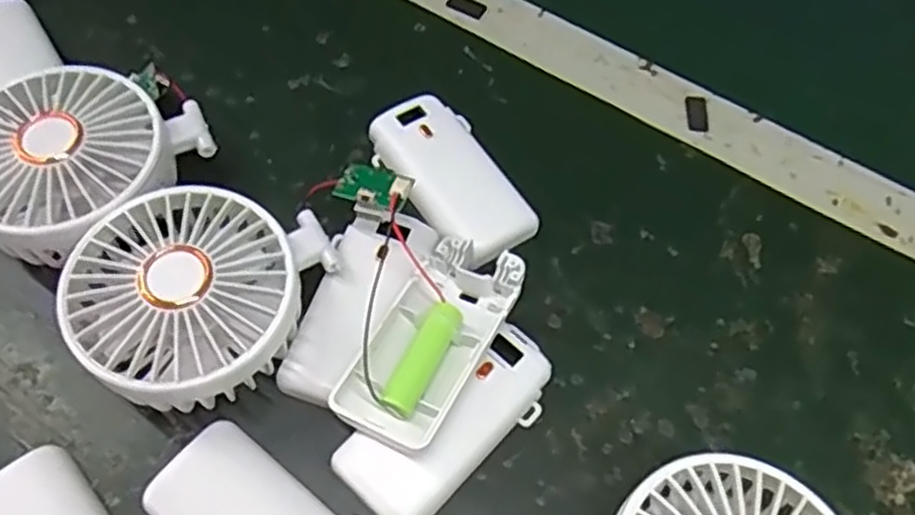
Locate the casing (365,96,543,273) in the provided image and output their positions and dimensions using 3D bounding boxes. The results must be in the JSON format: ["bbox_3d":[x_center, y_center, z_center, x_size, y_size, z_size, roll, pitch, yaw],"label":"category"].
[{"bbox_3d":[-0.002,-0.038,0.358,0.049,0.015,0.092,-30,66,-20],"label":"casing"}]

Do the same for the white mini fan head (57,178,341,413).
[{"bbox_3d":[-0.105,0.016,0.303,0.084,0.045,0.092,2,59,-3],"label":"white mini fan head"}]

